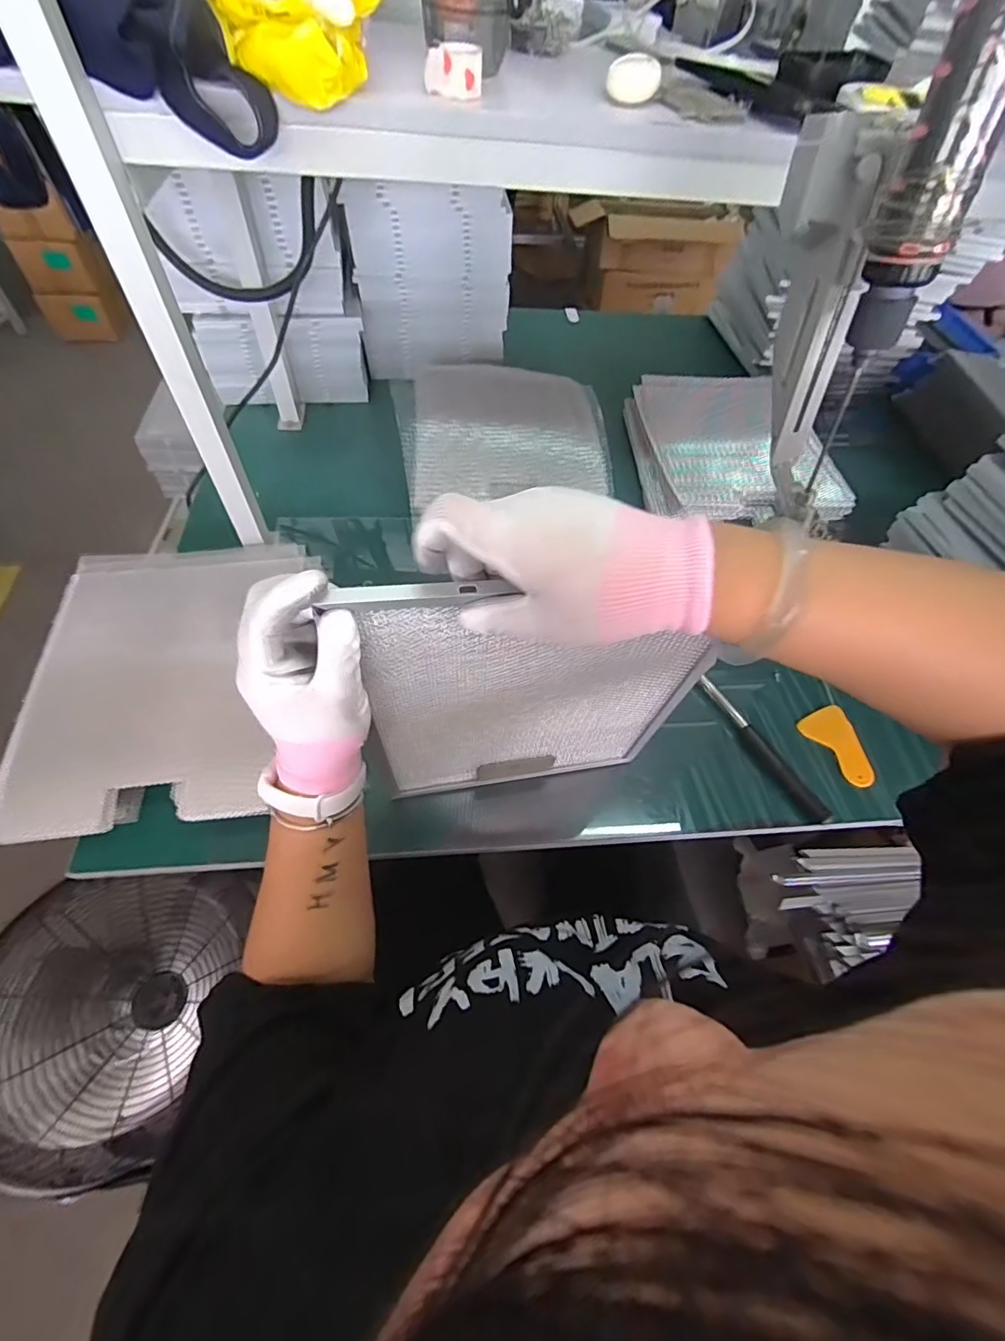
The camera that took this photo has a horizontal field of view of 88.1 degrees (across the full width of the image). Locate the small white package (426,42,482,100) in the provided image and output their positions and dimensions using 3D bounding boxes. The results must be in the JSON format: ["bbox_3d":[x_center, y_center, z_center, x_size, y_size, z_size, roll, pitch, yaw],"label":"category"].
[{"bbox_3d":[-0.038,-0.472,0.409,0.044,0.028,0.010,-2,58,-6],"label":"small white package"}]

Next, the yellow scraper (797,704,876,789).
[{"bbox_3d":[0.424,0.099,0.655,0.052,0.006,0.103,-31,76,26],"label":"yellow scraper"}]

